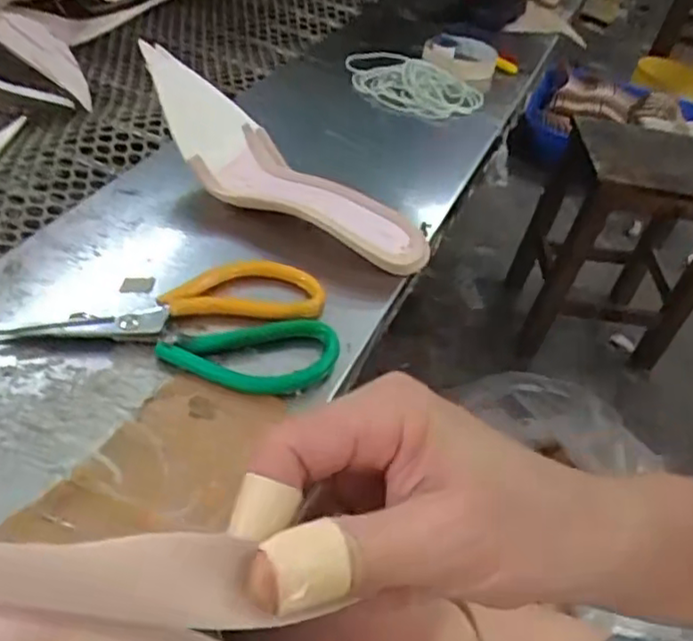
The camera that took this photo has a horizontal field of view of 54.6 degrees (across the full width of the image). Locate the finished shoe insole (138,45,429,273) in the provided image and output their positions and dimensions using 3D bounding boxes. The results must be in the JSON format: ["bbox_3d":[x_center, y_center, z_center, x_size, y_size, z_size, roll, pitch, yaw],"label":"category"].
[{"bbox_3d":[-0.050,-0.109,0.484,0.245,0.061,0.075,34,48,8],"label":"finished shoe insole"}]

